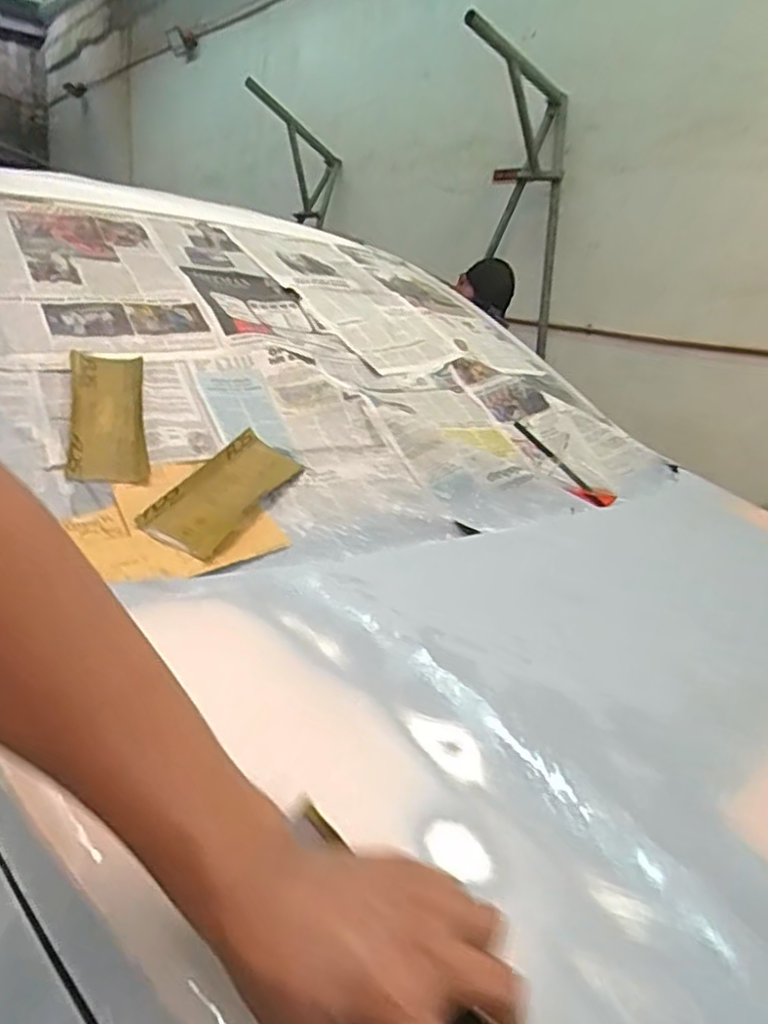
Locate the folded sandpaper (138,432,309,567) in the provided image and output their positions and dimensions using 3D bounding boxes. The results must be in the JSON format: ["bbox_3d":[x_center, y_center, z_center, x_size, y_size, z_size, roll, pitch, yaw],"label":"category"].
[{"bbox_3d":[-0.189,-0.029,0.808,0.092,0.015,0.227,32,40,4],"label":"folded sandpaper"}]

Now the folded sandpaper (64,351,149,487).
[{"bbox_3d":[-0.346,-0.122,0.838,0.084,0.015,0.235,-2,48,-21],"label":"folded sandpaper"}]

